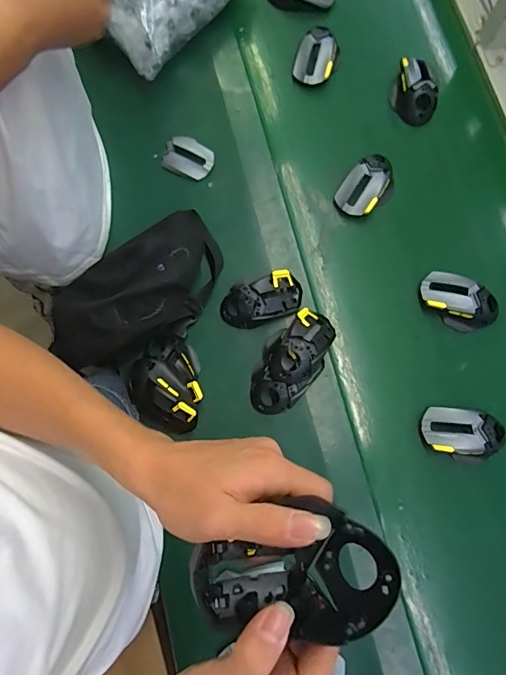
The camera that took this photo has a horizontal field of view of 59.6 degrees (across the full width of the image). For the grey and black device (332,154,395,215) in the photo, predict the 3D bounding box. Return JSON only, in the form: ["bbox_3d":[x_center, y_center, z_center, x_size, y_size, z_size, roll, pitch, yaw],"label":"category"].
[{"bbox_3d":[0.179,-0.235,0.688,0.106,0.034,0.068,-44,82,-7],"label":"grey and black device"}]

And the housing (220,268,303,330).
[{"bbox_3d":[0.012,-0.053,0.645,0.118,0.033,0.063,-21,80,-4],"label":"housing"}]

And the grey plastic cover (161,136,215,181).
[{"bbox_3d":[-0.101,-0.282,0.698,0.077,0.020,0.054,19,80,4],"label":"grey plastic cover"}]

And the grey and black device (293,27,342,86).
[{"bbox_3d":[0.107,-0.461,0.734,0.070,0.036,0.088,17,80,3],"label":"grey and black device"}]

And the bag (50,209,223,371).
[{"bbox_3d":[-0.162,-0.071,0.625,0.264,0.077,0.157,-34,80,-7],"label":"bag"}]

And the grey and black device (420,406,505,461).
[{"bbox_3d":[0.292,0.133,0.608,0.111,0.031,0.068,4,79,1],"label":"grey and black device"}]

